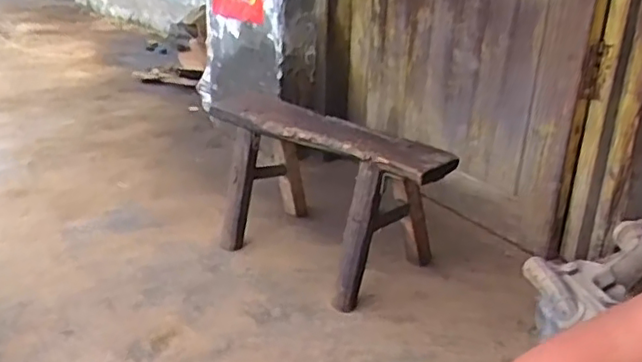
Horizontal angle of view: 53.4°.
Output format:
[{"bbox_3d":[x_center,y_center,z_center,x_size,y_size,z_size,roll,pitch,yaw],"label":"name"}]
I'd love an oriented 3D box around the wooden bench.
[{"bbox_3d":[-0.001,0.025,1.221,0.524,0.286,0.230,21,28,40],"label":"wooden bench"}]

